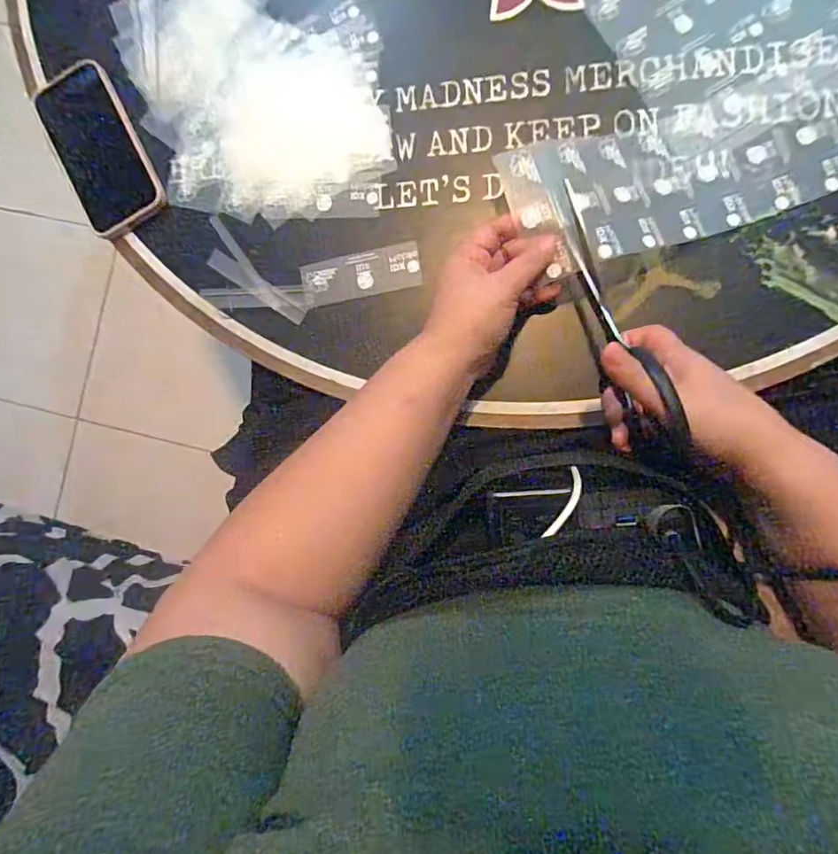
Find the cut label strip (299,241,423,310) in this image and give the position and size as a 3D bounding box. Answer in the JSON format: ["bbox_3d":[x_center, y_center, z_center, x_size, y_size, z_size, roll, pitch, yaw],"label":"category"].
[{"bbox_3d":[-0.050,-0.129,0.445,0.102,0.004,0.038,-11,87,8],"label":"cut label strip"}]

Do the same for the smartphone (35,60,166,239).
[{"bbox_3d":[-0.286,-0.247,0.468,0.070,0.007,0.143,-26,92,-3],"label":"smartphone"}]

